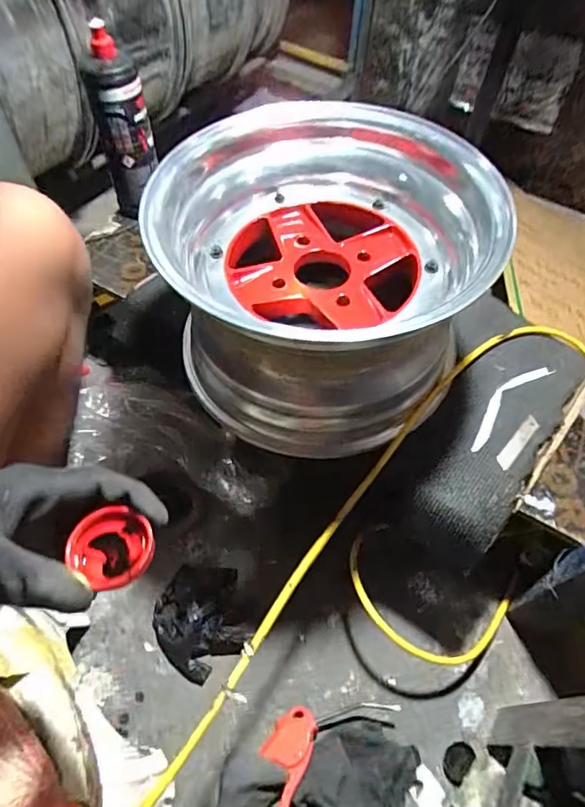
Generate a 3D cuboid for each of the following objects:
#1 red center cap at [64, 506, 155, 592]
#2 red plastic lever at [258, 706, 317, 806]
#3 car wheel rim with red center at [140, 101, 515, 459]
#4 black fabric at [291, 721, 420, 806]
[{"bbox_3d":[-0.101,0.080,0.281,0.042,0.023,0.045,1,57,-2],"label":"red center cap"},{"bbox_3d":[-0.010,0.422,0.572,0.051,0.037,0.131,16,57,8],"label":"red plastic lever"},{"bbox_3d":[0.035,-0.159,0.617,0.361,0.224,0.378,-2,57,-3],"label":"car wheel rim with red center"},{"bbox_3d":[0.075,0.426,0.572,0.130,0.027,0.106,12,57,6],"label":"black fabric"}]

